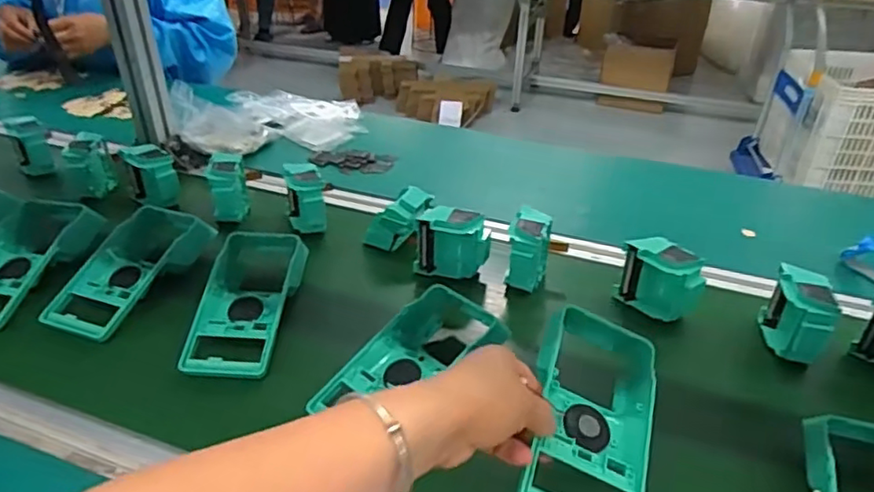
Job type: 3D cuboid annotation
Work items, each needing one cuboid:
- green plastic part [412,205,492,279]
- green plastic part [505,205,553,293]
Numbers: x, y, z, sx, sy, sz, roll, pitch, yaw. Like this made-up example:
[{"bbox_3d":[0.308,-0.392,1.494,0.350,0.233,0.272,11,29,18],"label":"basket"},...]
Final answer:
[{"bbox_3d":[0.019,-0.003,0.690,0.083,0.075,0.040,11,34,9],"label":"green plastic part"},{"bbox_3d":[0.101,0.010,0.676,0.046,0.078,0.078,11,34,10],"label":"green plastic part"}]

